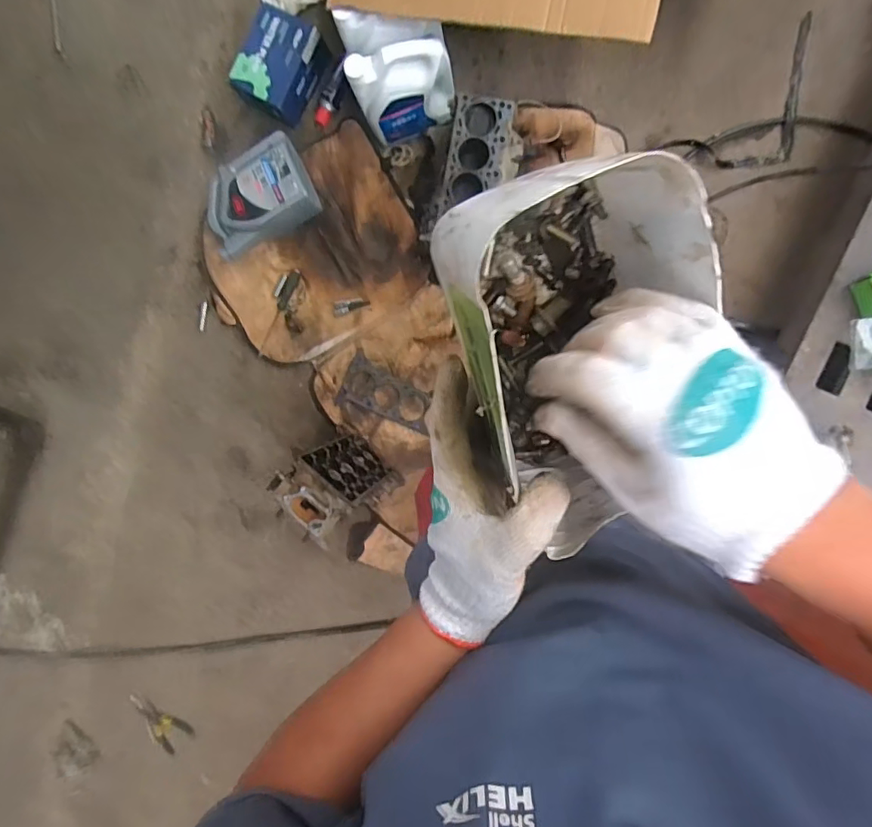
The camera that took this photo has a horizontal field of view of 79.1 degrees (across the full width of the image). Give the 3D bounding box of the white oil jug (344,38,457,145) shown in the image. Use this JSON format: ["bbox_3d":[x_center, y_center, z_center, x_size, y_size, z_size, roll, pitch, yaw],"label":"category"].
[{"bbox_3d":[-0.066,-0.735,1.223,0.213,0.251,0.110,-4,92,8],"label":"white oil jug"}]

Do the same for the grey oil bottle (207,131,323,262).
[{"bbox_3d":[-0.460,-0.556,1.337,0.289,0.102,0.226,-26,89,8],"label":"grey oil bottle"}]

